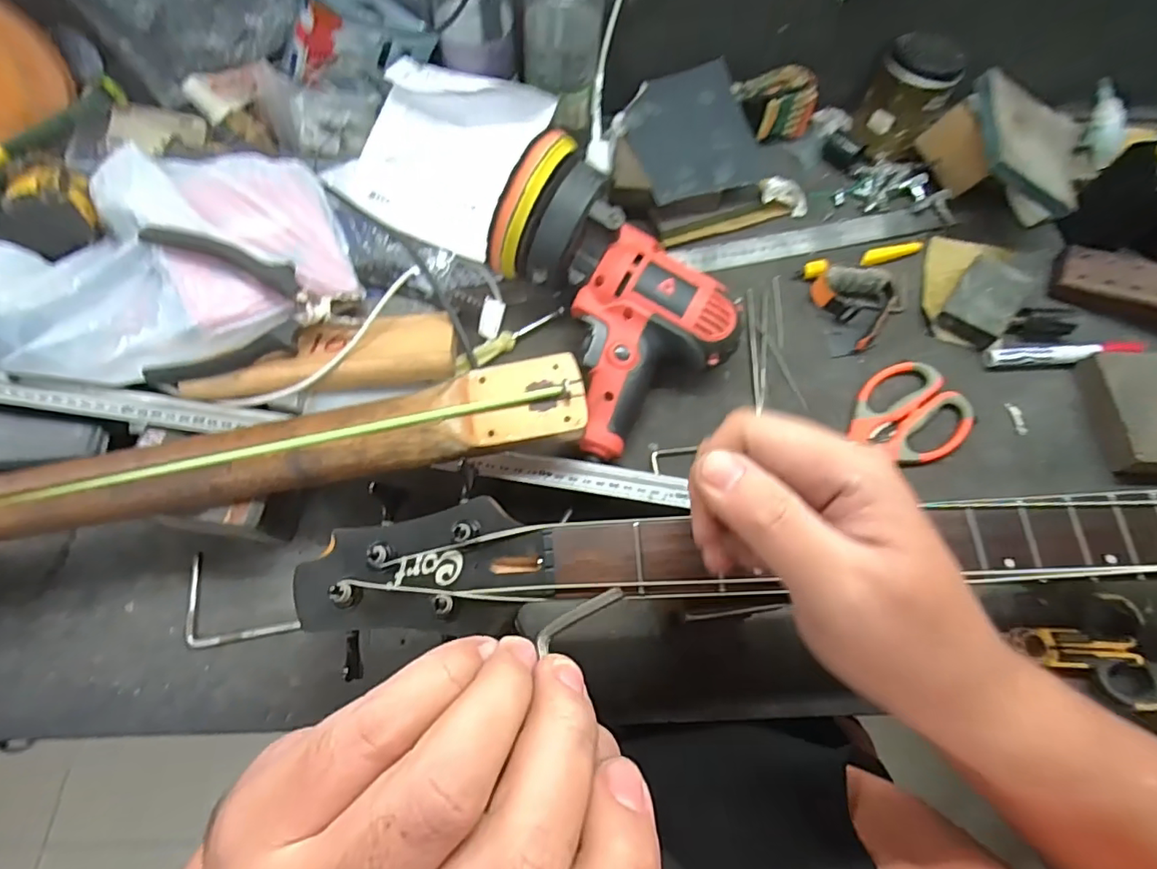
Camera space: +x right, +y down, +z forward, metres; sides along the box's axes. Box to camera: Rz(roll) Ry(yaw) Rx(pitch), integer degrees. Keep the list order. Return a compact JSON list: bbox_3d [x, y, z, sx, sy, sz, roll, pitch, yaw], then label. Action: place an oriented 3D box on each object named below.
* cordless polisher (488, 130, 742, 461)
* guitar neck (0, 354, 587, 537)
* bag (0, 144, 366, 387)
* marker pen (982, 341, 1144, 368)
[{"bbox_3d":[0.018,-0.113,0.445,0.168,0.116,0.199,-38,72,-15],"label":"cordless polisher"},{"bbox_3d":[-0.306,0.034,0.360,0.621,0.027,0.074,-12,66,-7],"label":"guitar neck"},{"bbox_3d":[-0.317,-0.130,0.429,0.251,0.071,0.146,-20,68,-10],"label":"bag"},{"bbox_3d":[0.411,-0.069,0.475,0.114,0.021,0.018,0,66,0],"label":"marker pen"}]

